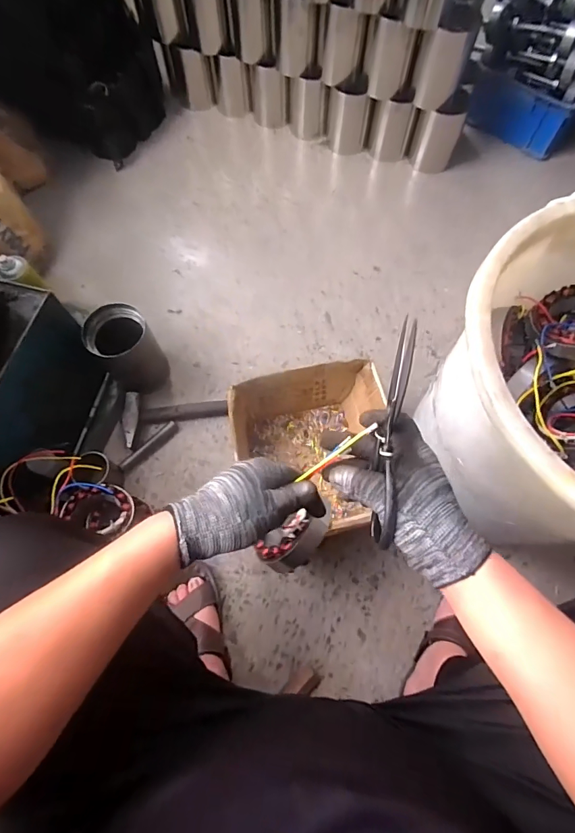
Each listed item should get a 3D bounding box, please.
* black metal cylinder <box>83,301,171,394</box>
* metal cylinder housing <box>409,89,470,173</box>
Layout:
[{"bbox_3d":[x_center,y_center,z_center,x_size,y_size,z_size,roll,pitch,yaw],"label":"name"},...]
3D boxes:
[{"bbox_3d":[-0.324,-0.134,0.874,0.124,0.163,0.132,0,69,0],"label":"black metal cylinder"},{"bbox_3d":[0.412,-0.780,1.145,0.114,0.173,0.103,21,71,8],"label":"metal cylinder housing"}]

